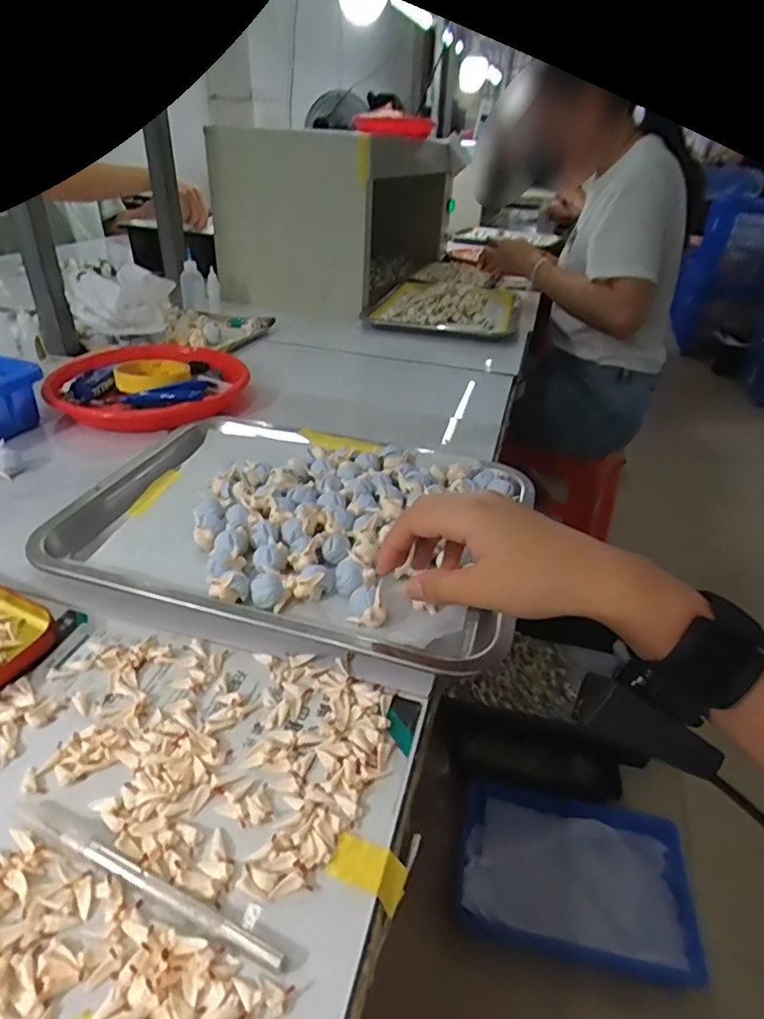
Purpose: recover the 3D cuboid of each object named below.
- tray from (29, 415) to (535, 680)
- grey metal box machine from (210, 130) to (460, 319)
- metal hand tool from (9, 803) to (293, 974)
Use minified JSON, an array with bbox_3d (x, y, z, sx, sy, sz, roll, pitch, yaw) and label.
[{"bbox_3d":[-0.064,0.001,0.476,0.343,0.034,0.269,11,34,12],"label":"tray"},{"bbox_3d":[-0.083,-0.633,1.205,0.316,0.254,0.588,13,34,14],"label":"grey metal box machine"},{"bbox_3d":[-0.105,0.161,0.254,0.143,0.006,0.010,16,35,18],"label":"metal hand tool"}]

